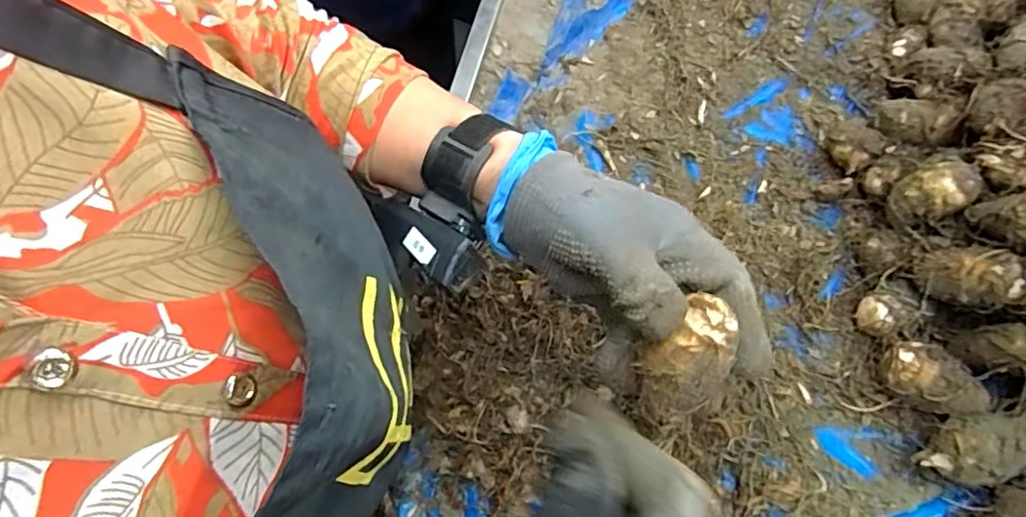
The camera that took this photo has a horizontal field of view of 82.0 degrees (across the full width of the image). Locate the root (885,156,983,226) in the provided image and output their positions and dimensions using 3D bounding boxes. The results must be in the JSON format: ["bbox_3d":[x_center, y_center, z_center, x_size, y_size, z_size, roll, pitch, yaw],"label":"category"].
[{"bbox_3d":[0.301,-0.049,0.422,0.041,0.038,0.038,0,68,1],"label":"root"}]

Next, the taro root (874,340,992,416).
[{"bbox_3d":[0.295,0.088,0.416,0.073,0.036,0.042,27,71,11],"label":"taro root"}]

